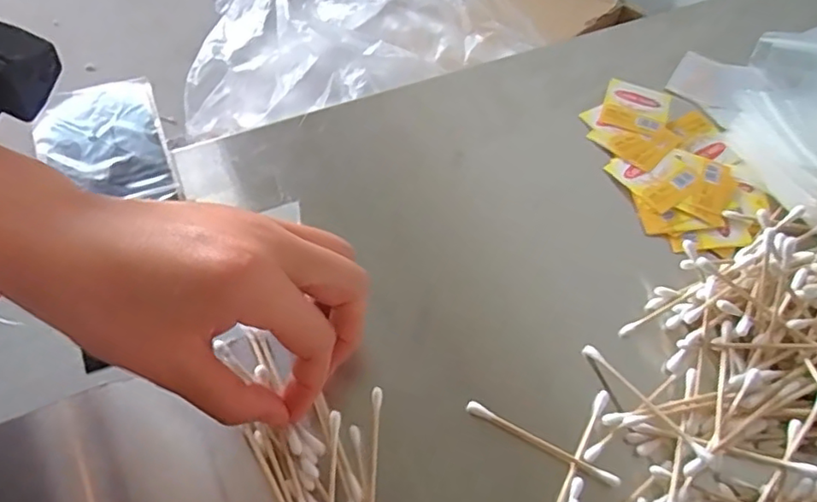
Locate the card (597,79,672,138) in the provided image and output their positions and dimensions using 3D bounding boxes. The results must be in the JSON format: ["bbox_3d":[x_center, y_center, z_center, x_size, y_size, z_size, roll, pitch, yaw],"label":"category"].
[{"bbox_3d":[0.139,-0.088,0.360,0.038,0.004,0.039,21,62,8],"label":"card"}]

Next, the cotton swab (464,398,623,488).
[{"bbox_3d":[0.060,0.086,0.263,0.072,0.005,0.005,25,63,10],"label":"cotton swab"}]

